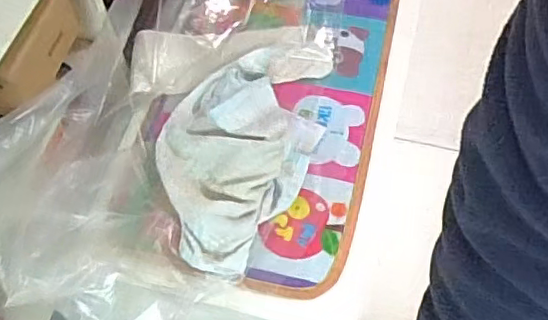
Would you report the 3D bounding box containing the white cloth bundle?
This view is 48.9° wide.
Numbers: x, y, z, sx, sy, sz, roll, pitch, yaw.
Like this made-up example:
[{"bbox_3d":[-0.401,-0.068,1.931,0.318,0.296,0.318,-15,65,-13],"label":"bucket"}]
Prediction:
[{"bbox_3d":[-0.051,-0.049,1.047,0.369,0.073,0.476,-9,61,-2],"label":"white cloth bundle"}]

